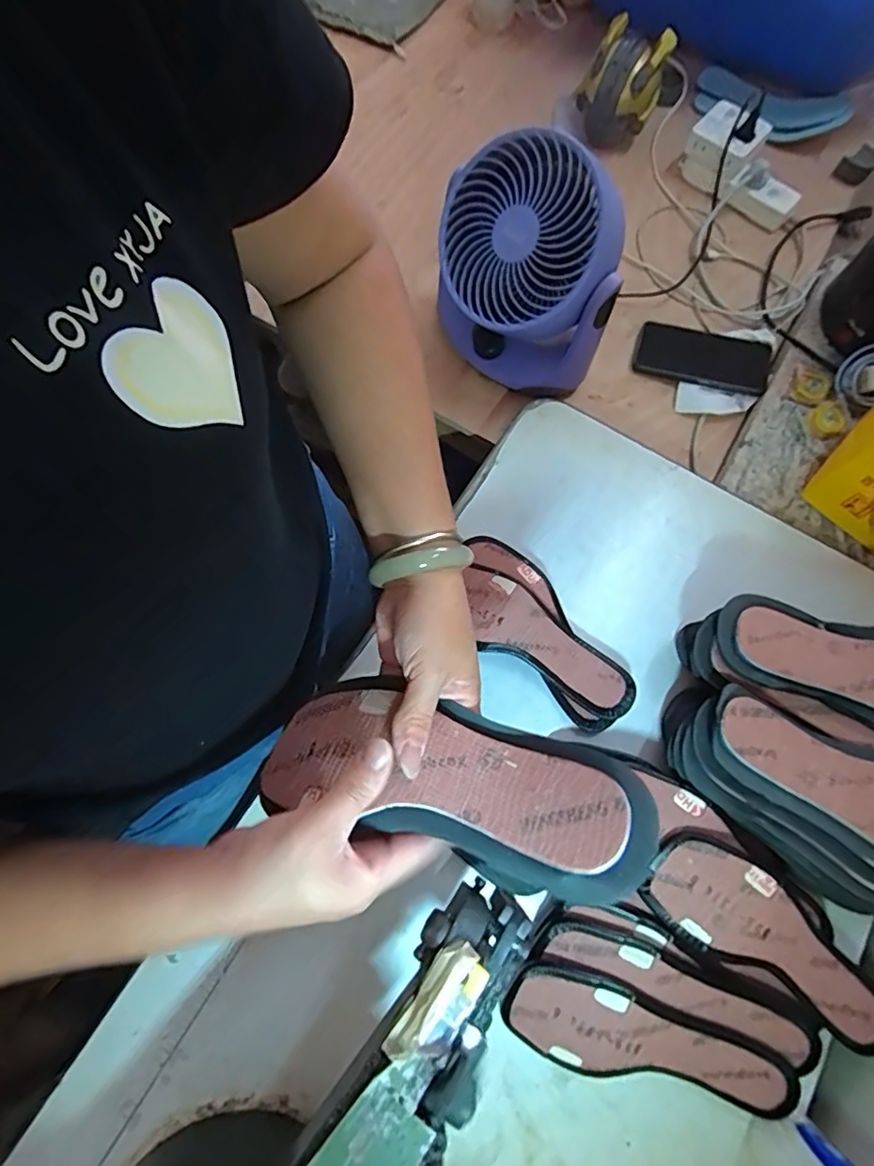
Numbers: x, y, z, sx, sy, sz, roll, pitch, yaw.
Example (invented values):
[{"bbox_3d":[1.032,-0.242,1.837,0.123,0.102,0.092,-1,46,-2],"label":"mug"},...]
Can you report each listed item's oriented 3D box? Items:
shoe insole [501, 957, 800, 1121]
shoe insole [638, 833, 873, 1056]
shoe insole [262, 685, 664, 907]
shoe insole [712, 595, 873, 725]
[{"bbox_3d":[0.166,0.354,0.431,0.220,0.020,0.079,11,97,4],"label":"shoe insole"},{"bbox_3d":[0.264,0.285,0.435,0.215,0.016,0.076,39,87,1],"label":"shoe insole"},{"bbox_3d":[0.000,0.113,0.323,0.233,0.018,0.085,9,65,26],"label":"shoe insole"},{"bbox_3d":[0.354,0.072,0.463,0.228,0.023,0.092,10,67,2],"label":"shoe insole"}]

